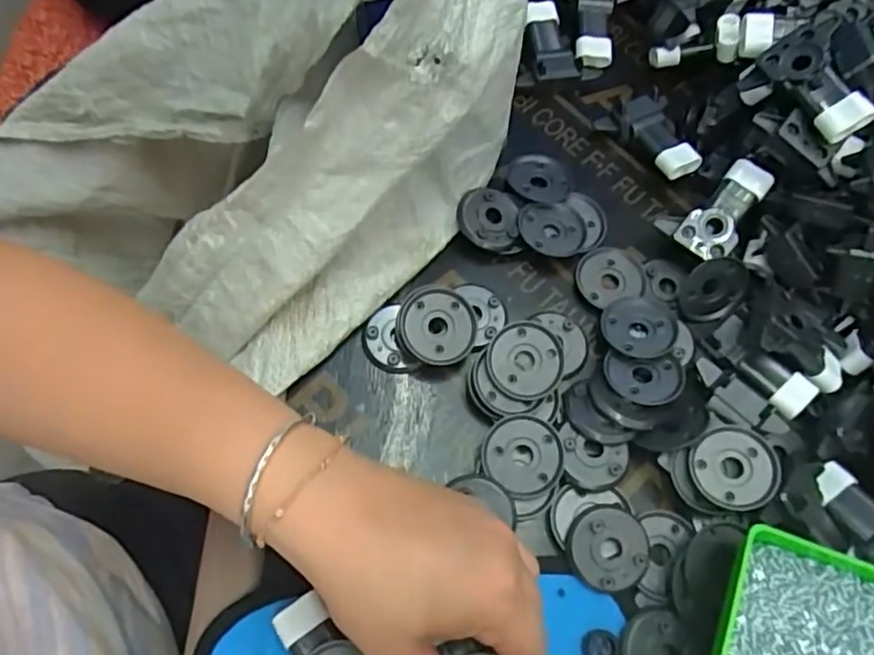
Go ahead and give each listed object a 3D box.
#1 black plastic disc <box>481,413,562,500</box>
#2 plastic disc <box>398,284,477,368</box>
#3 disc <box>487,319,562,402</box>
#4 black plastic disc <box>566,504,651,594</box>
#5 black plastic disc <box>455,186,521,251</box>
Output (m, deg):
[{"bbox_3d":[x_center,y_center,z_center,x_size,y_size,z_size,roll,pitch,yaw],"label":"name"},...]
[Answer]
[{"bbox_3d":[0.046,0.067,0.339,0.041,0.009,0.039,1,68,-3],"label":"black plastic disc"},{"bbox_3d":[0.000,-0.001,0.358,0.043,0.013,0.044,1,68,-3],"label":"plastic disc"},{"bbox_3d":[0.049,0.018,0.352,0.042,0.010,0.040,1,68,-3],"label":"disc"},{"bbox_3d":[0.086,0.112,0.324,0.041,0.009,0.040,1,68,-3],"label":"black plastic disc"},{"bbox_3d":[0.032,-0.068,0.392,0.036,0.008,0.038,1,68,-3],"label":"black plastic disc"}]

